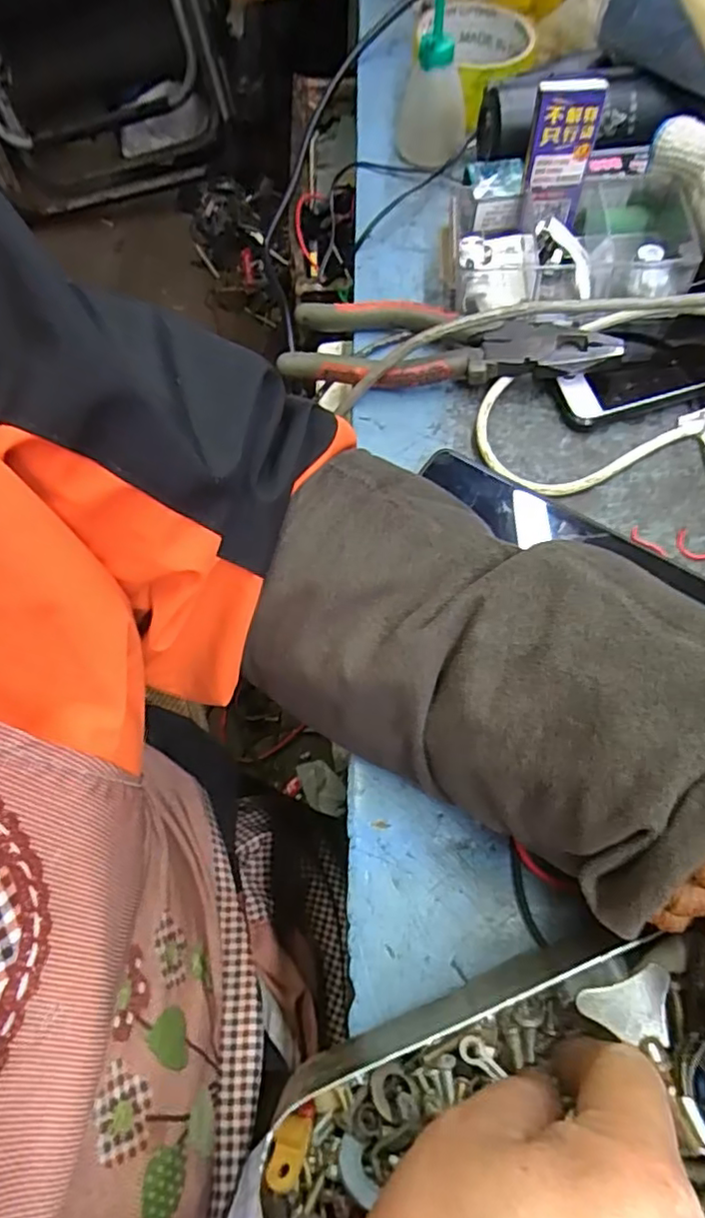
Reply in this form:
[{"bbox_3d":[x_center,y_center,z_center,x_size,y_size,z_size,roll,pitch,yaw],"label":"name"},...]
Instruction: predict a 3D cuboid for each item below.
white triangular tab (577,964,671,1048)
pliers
[{"bbox_3d":[0.090,0.129,0.211,0.028,0.005,0.022,9,67,5],"label":"white triangular tab"},{"bbox_3d":[0.053,-0.159,0.378,0.185,0.031,0.057,7,67,4],"label":"pliers"}]

